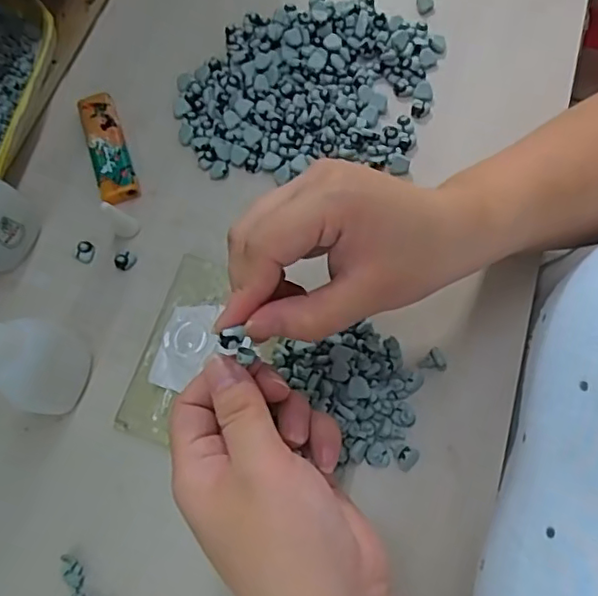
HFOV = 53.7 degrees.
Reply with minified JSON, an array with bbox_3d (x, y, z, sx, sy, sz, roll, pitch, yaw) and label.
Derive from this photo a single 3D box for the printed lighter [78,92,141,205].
[{"bbox_3d":[-0.123,-0.096,0.379,0.023,0.009,0.080,-20,69,-5],"label":"printed lighter"}]

